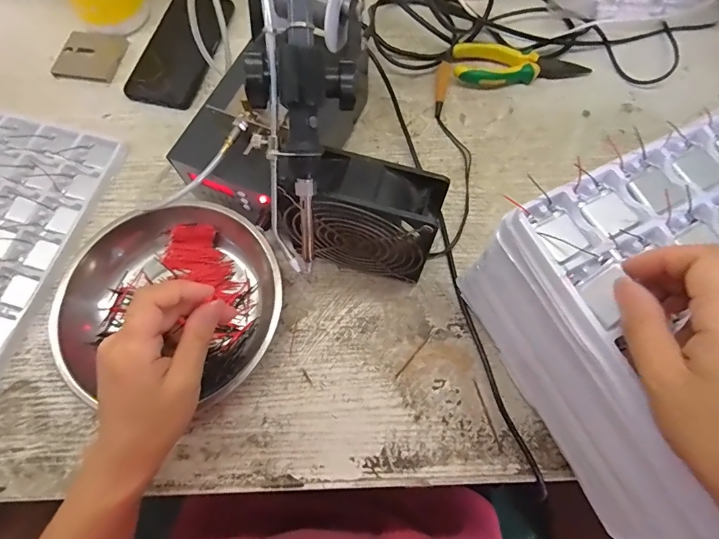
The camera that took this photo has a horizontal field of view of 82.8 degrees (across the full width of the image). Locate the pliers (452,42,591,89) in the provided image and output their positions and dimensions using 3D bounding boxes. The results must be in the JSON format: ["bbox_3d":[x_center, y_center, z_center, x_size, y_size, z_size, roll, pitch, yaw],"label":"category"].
[{"bbox_3d":[0.182,-0.226,0.457,0.150,0.022,0.046,4,71,1],"label":"pliers"}]

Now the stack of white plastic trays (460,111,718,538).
[{"bbox_3d":[0.277,0.018,0.298,0.308,0.119,0.228,-25,73,-9],"label":"stack of white plastic trays"}]

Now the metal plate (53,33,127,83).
[{"bbox_3d":[-0.314,-0.249,0.476,0.067,0.005,0.065,11,71,3],"label":"metal plate"}]

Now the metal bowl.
[{"bbox_3d":[-0.161,0.023,0.356,0.181,0.040,0.168,1,71,0],"label":"metal bowl"}]

